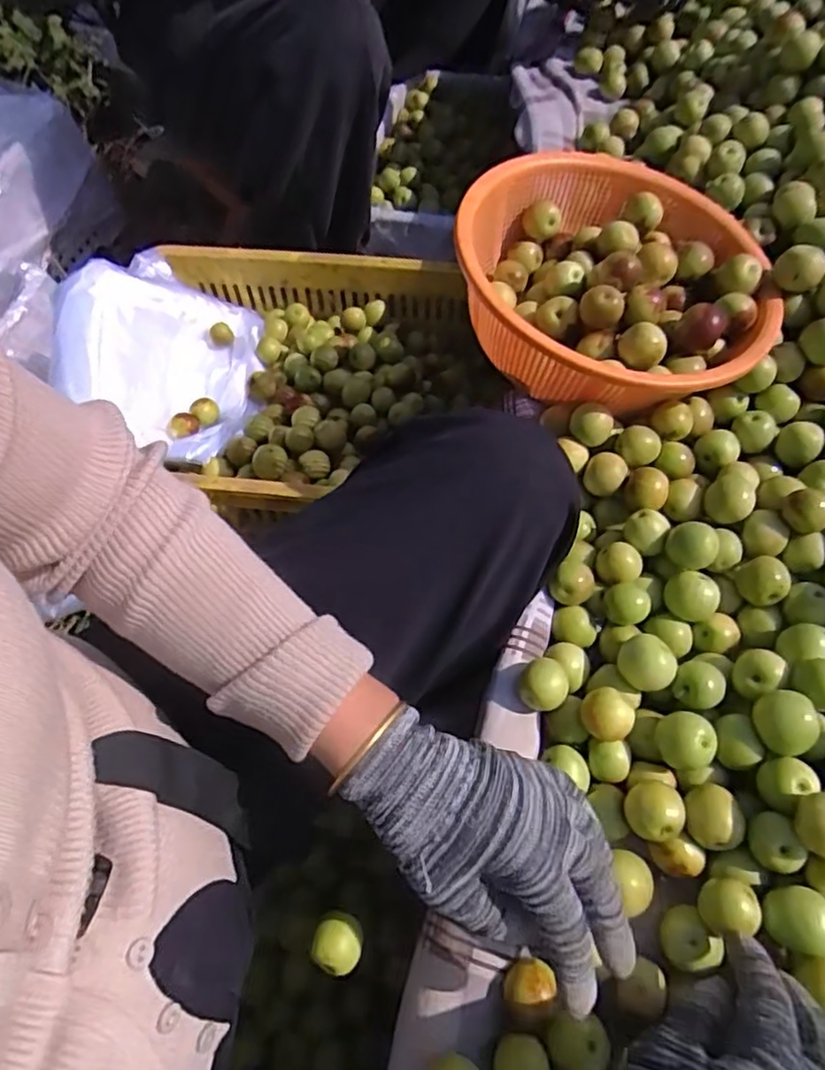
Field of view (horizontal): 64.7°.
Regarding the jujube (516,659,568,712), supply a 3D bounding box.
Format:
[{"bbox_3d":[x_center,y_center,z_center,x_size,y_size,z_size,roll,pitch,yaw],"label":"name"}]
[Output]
[{"bbox_3d":[0.085,0.099,0.424,0.030,0.028,0.029,21,63,14],"label":"jujube"}]

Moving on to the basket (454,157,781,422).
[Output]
[{"bbox_3d":[0.169,-0.215,0.535,0.245,0.081,0.259,-1,60,2],"label":"basket"}]

